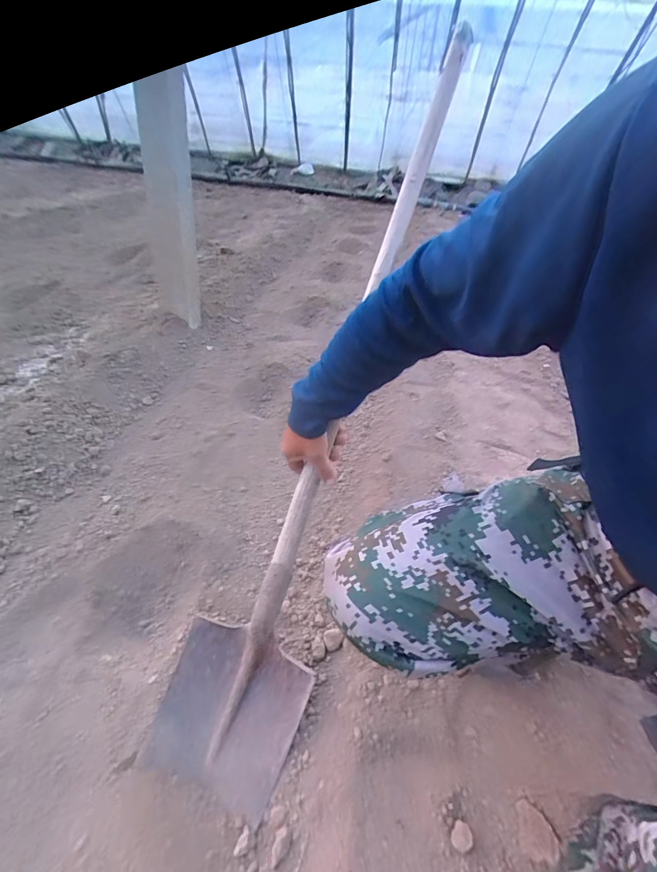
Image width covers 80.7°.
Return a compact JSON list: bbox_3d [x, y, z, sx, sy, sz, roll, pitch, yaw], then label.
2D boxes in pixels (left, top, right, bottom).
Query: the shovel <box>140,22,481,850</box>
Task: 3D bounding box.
[{"bbox_3d":[0.006,-0.085,0.615,0.221,1.209,0.081,18,-3,16],"label":"shovel"}]

